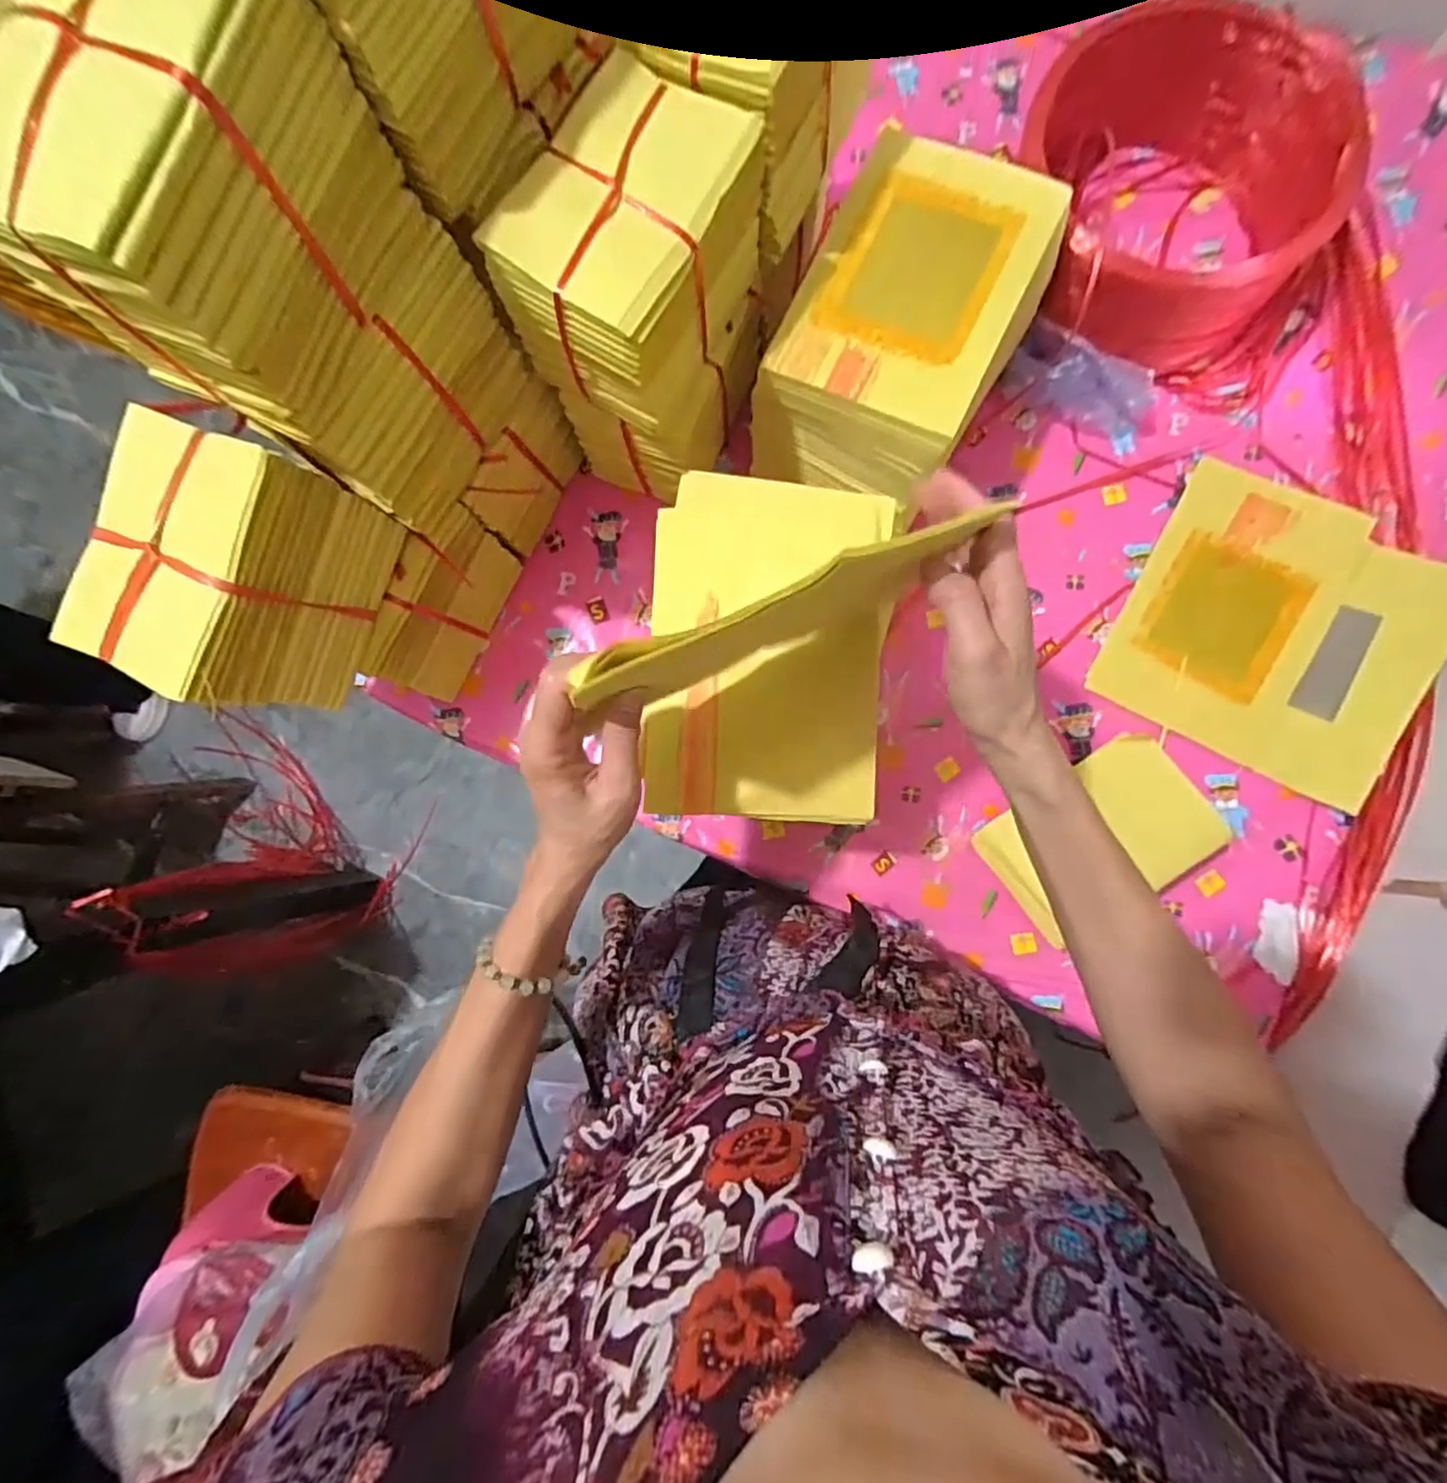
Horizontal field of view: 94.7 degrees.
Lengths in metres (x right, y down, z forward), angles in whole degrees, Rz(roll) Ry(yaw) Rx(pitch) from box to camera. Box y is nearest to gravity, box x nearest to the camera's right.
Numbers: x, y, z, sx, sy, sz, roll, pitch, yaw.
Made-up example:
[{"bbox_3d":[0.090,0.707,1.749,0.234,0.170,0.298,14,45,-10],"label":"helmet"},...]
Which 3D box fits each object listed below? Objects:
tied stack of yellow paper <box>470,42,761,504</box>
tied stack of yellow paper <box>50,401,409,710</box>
[{"bbox_3d":[-0.056,-0.338,0.534,0.117,0.244,0.168,30,87,7],"label":"tied stack of yellow paper"},{"bbox_3d":[-0.346,-0.117,0.477,0.121,0.132,0.163,20,85,6],"label":"tied stack of yellow paper"}]

